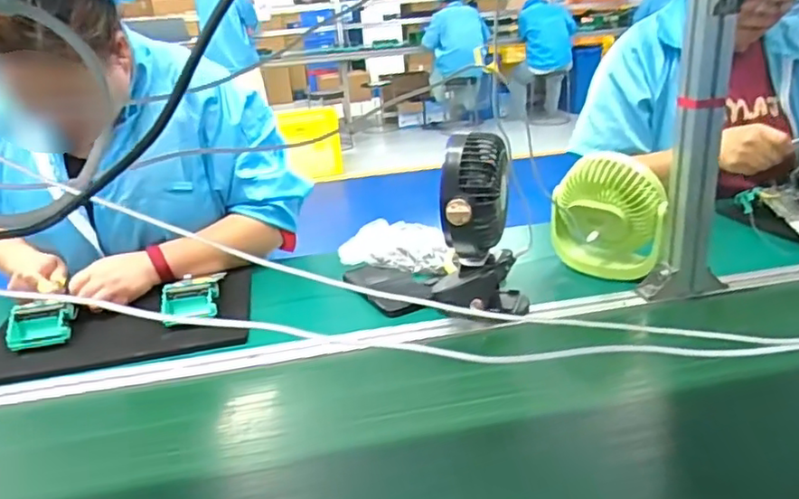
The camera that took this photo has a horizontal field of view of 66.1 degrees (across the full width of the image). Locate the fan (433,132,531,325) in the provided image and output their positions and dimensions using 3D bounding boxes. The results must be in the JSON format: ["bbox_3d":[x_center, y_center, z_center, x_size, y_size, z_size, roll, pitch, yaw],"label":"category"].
[{"bbox_3d":[0.099,-0.020,0.774,0.116,0.228,0.126,-2,22,7],"label":"fan"}]

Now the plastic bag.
[{"bbox_3d":[-0.003,-0.005,0.981,0.184,0.049,0.100,1,23,15],"label":"plastic bag"}]

